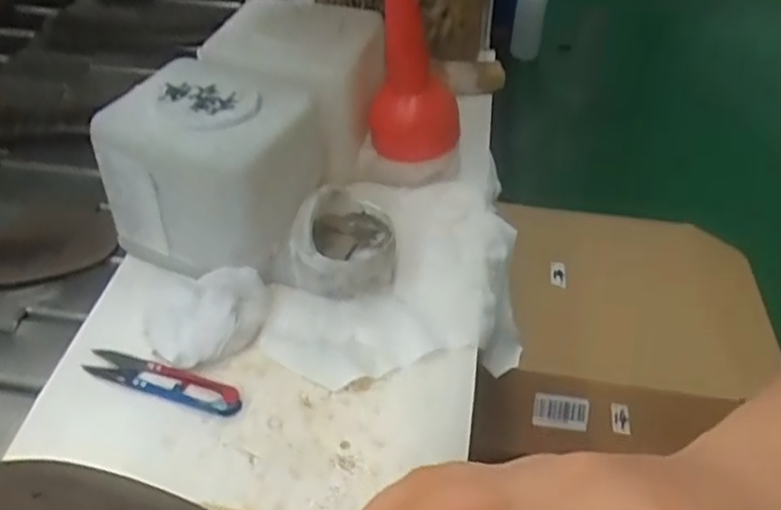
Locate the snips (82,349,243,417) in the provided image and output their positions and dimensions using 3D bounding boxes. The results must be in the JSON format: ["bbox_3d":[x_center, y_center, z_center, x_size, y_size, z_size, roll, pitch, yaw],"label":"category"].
[{"bbox_3d":[-0.137,0.076,0.435,0.102,0.007,0.019,13,42,15],"label":"snips"}]

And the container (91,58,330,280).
[{"bbox_3d":[-0.119,-0.063,0.497,0.117,0.107,0.106,14,43,16],"label":"container"}]

